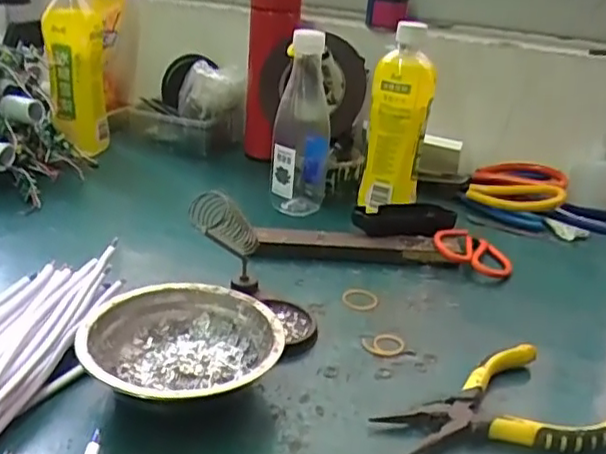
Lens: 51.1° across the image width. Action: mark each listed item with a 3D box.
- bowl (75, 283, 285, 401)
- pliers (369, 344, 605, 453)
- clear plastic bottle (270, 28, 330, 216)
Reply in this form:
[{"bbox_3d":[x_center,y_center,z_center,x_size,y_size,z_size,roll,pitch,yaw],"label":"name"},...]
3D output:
[{"bbox_3d":[-0.079,0.085,0.417,0.125,0.039,0.119,5,24,-2],"label":"bowl"},{"bbox_3d":[0.118,0.116,0.418,0.145,0.020,0.089,1,24,-11],"label":"pliers"},{"bbox_3d":[0.001,-0.111,0.676,0.059,0.191,0.074,7,24,2],"label":"clear plastic bottle"}]

